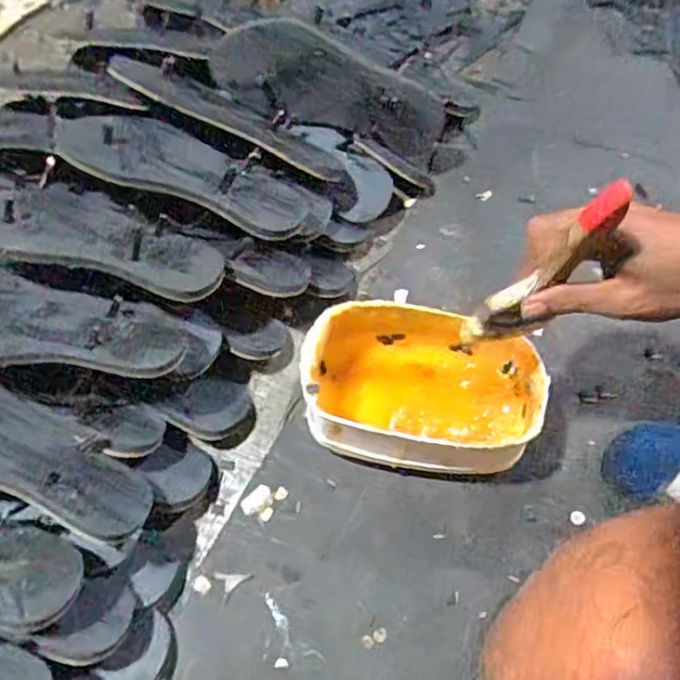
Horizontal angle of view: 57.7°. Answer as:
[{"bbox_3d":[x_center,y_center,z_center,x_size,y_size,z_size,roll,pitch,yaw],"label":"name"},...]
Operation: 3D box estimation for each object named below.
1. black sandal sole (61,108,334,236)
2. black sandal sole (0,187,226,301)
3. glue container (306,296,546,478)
[{"bbox_3d":[-0.148,-0.158,0.598,0.269,0.056,0.094,20,65,-5],"label":"black sandal sole"},{"bbox_3d":[-0.216,-0.095,0.553,0.220,0.015,0.090,14,50,-5],"label":"black sandal sole"},{"bbox_3d":[0.072,0.049,0.555,0.199,0.105,0.126,5,63,8],"label":"glue container"}]

